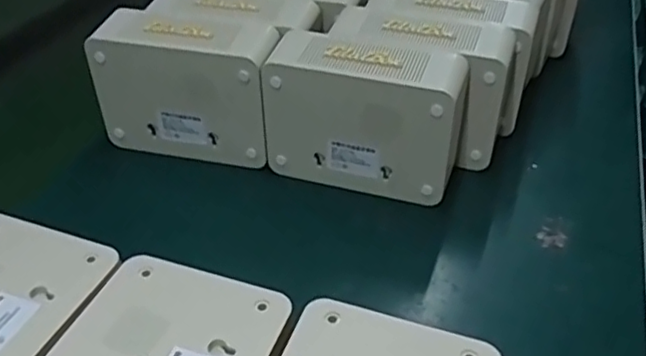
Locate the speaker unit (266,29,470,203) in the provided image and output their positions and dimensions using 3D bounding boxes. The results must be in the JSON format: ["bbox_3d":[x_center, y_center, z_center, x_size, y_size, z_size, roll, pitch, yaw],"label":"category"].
[{"bbox_3d":[0.030,-0.046,0.482,0.141,0.106,0.054,12,40,15],"label":"speaker unit"}]

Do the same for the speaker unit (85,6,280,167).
[{"bbox_3d":[-0.108,-0.073,0.514,0.140,0.104,0.057,7,39,9],"label":"speaker unit"}]

